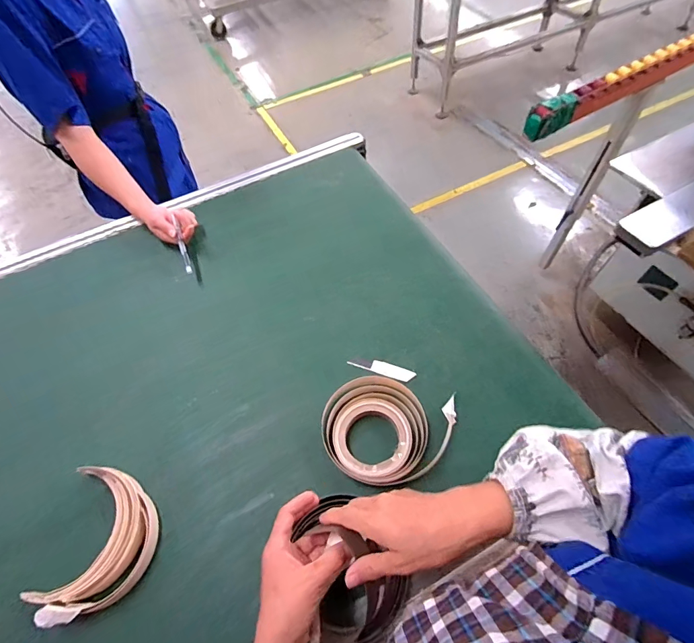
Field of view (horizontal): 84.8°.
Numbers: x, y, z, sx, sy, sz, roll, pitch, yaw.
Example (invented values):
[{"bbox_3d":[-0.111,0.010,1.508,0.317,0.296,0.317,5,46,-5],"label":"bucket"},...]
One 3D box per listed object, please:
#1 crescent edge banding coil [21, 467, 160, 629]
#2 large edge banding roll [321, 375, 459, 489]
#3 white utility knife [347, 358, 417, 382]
[{"bbox_3d":[-0.317,0.286,0.486,0.129,0.041,0.168,16,61,14],"label":"crescent edge banding coil"},{"bbox_3d":[0.052,0.156,0.545,0.175,0.034,0.149,20,62,16],"label":"large edge banding roll"},{"bbox_3d":[0.055,0.075,0.606,0.105,0.009,0.022,16,61,14],"label":"white utility knife"}]

